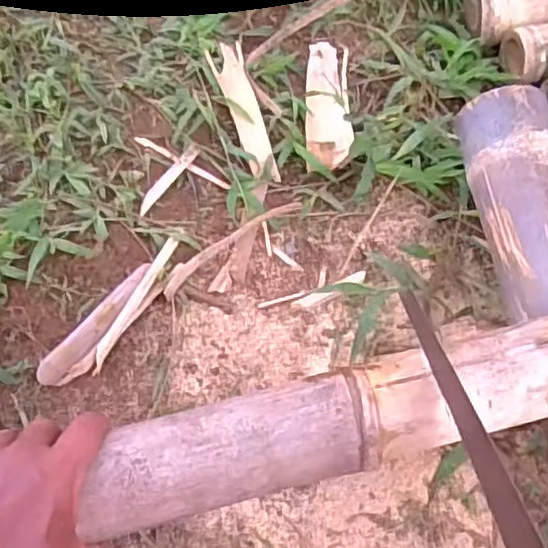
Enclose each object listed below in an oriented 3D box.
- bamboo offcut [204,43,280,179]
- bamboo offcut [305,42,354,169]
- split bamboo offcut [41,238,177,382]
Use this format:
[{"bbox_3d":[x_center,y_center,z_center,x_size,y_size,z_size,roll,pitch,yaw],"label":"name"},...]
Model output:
[{"bbox_3d":[-0.039,-0.205,0.827,0.044,0.020,0.203,-11,61,-11],"label":"bamboo offcut"},{"bbox_3d":[0.068,-0.213,0.824,0.053,0.031,0.210,4,59,-2],"label":"bamboo offcut"},{"bbox_3d":[-0.162,0.038,0.690,0.048,0.015,0.192,29,61,12],"label":"split bamboo offcut"}]

